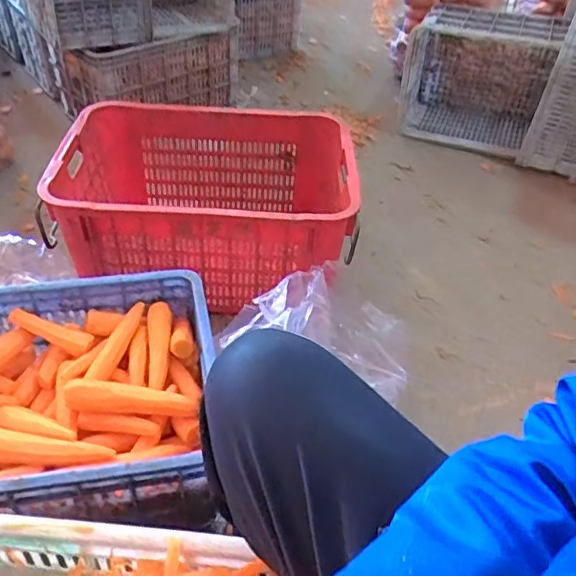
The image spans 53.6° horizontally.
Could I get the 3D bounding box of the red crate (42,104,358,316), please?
[{"bbox_3d":[-0.180,-0.206,1.335,0.620,0.298,0.538,4,43,-2],"label":"red crate"}]

